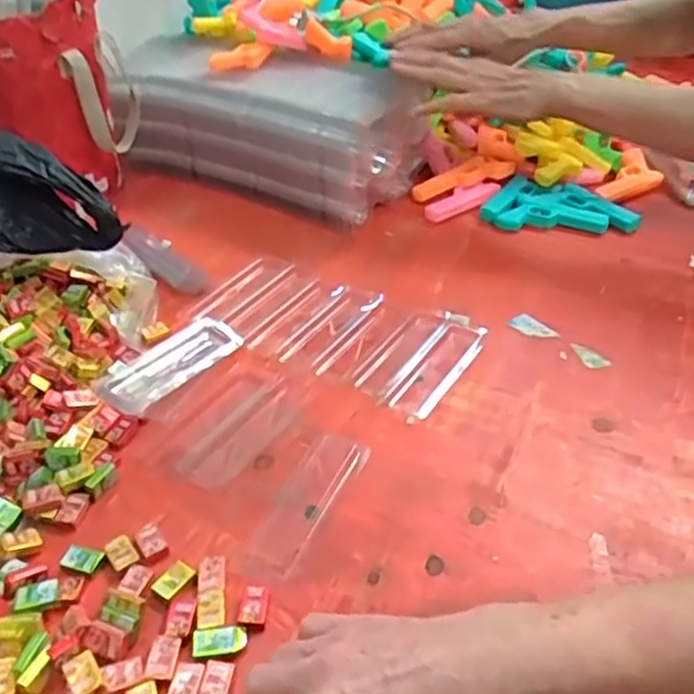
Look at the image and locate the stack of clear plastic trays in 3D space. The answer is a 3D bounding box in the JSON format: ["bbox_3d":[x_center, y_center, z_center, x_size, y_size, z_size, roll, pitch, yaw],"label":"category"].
[{"bbox_3d":[-0.084,-0.277,0.888,0.352,0.131,0.183,17,42,22],"label":"stack of clear plastic trays"}]

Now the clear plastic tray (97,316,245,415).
[{"bbox_3d":[-0.160,0.013,0.611,0.052,0.024,0.131,26,46,30],"label":"clear plastic tray"}]

